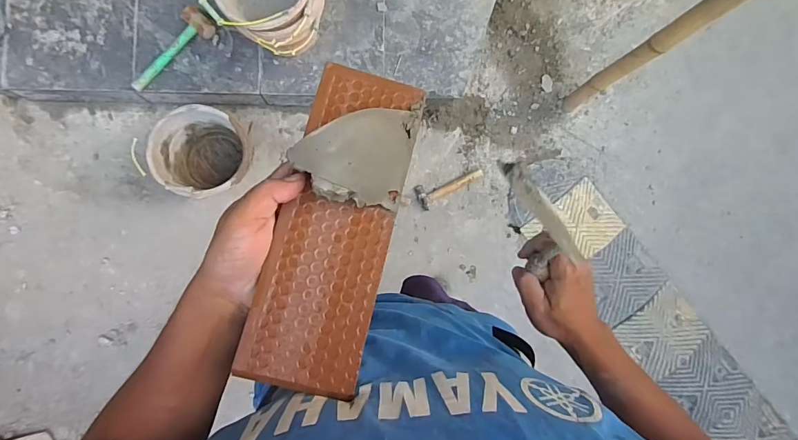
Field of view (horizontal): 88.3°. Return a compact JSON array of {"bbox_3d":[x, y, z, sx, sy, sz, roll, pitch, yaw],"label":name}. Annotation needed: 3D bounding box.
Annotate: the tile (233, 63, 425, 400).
[{"bbox_3d":[-0.050,0.001,0.322,0.087,0.010,0.252,10,79,0],"label":"tile"}]

